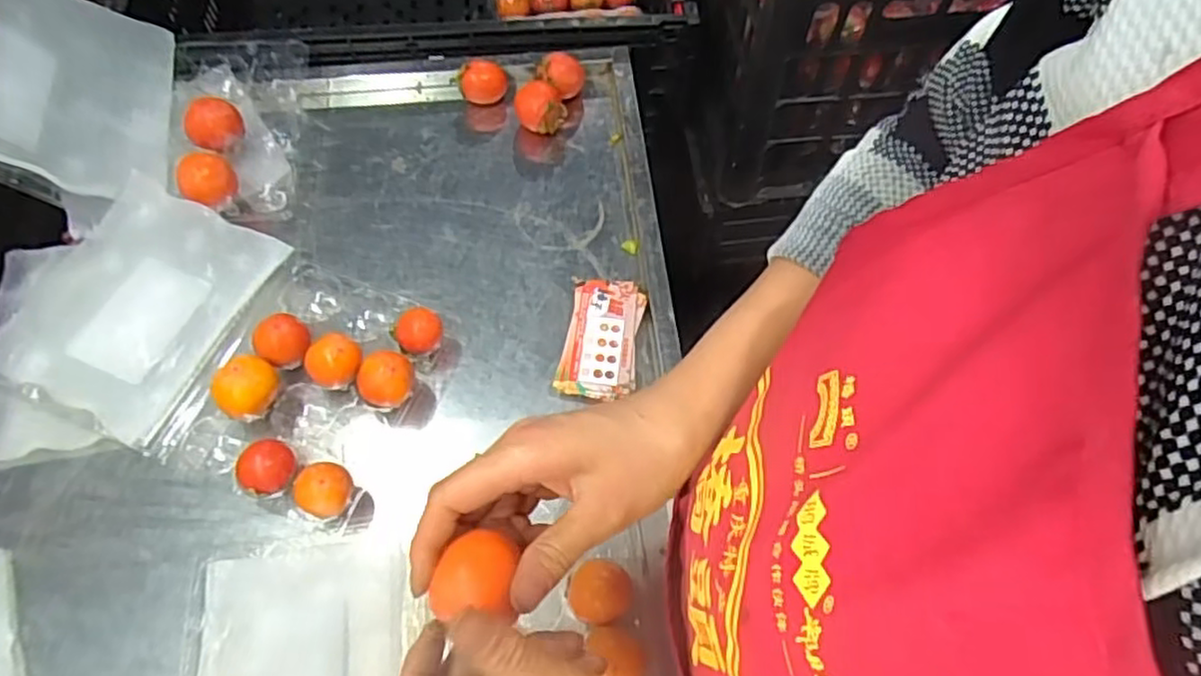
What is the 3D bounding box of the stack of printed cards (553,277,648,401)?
[{"bbox_3d":[0.001,0.001,0.598,0.063,0.022,0.107,8,63,3],"label":"stack of printed cards"}]

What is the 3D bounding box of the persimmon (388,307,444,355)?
[{"bbox_3d":[-0.150,-0.001,0.595,0.038,0.041,0.036,0,63,-1],"label":"persimmon"}]

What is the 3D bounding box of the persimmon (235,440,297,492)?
[{"bbox_3d":[-0.250,0.101,0.543,0.035,0.042,0.039,15,63,7],"label":"persimmon"}]

